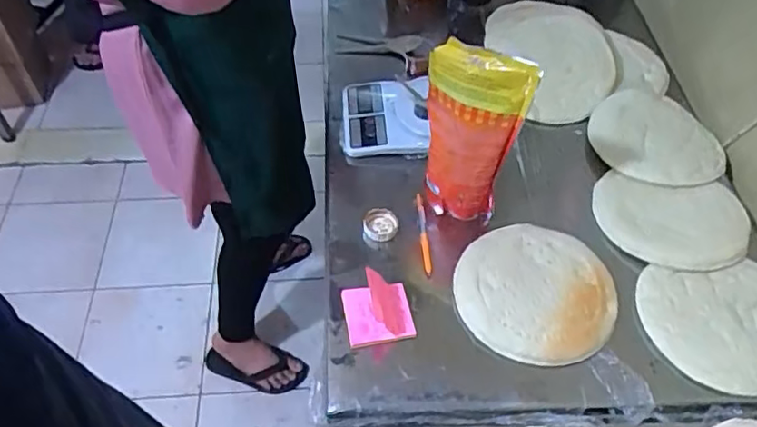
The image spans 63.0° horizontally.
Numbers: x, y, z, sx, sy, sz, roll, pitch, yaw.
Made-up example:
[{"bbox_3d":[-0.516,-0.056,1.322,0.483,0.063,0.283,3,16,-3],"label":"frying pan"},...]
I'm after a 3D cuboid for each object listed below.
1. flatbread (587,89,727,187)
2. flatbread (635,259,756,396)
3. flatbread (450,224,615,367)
[{"bbox_3d":[0.423,-0.117,0.934,0.193,0.015,0.193,1,52,-1],"label":"flatbread"},{"bbox_3d":[0.426,0.135,0.750,0.202,0.012,0.164,0,52,-2],"label":"flatbread"},{"bbox_3d":[0.196,0.091,0.764,0.184,0.025,0.189,1,52,-1],"label":"flatbread"}]

